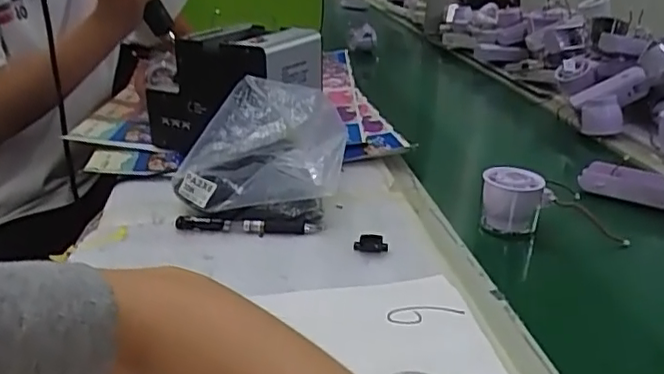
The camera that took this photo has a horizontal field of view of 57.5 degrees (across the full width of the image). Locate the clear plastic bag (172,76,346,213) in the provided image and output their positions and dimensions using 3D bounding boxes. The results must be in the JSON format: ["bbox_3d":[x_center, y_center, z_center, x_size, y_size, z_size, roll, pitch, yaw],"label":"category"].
[{"bbox_3d":[-0.073,-0.041,0.607,0.162,0.126,0.049,-7,-15,-4],"label":"clear plastic bag"}]

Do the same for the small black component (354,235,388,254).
[{"bbox_3d":[0.035,0.050,0.536,0.029,0.011,0.017,3,24,4],"label":"small black component"}]

